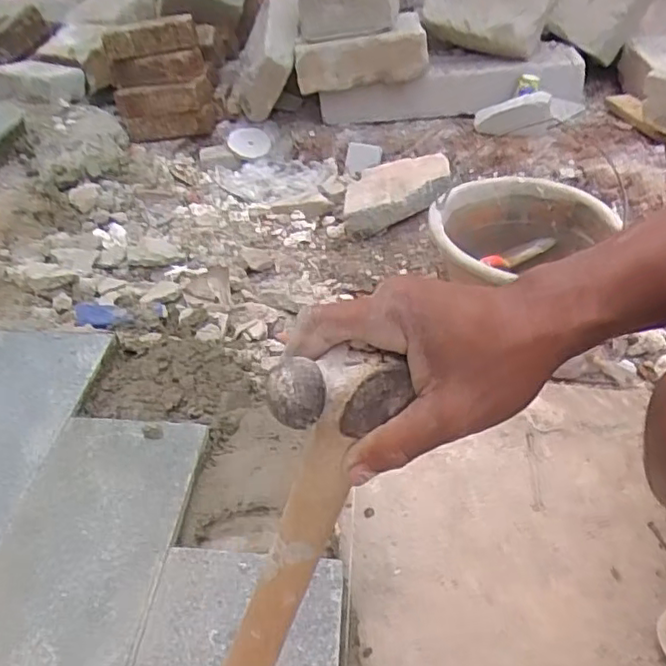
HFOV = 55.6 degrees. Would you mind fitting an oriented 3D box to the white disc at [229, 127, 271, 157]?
[{"bbox_3d":[-0.198,-0.449,1.494,0.094,0.012,0.094,2,73,-6],"label":"white disc"}]

